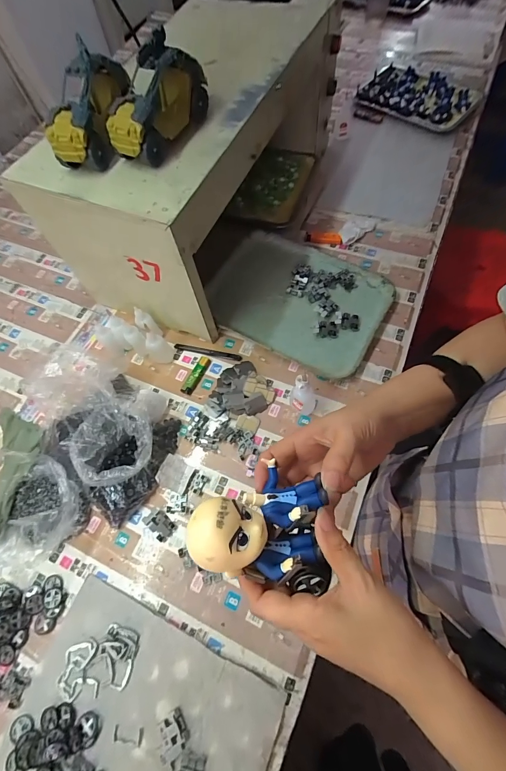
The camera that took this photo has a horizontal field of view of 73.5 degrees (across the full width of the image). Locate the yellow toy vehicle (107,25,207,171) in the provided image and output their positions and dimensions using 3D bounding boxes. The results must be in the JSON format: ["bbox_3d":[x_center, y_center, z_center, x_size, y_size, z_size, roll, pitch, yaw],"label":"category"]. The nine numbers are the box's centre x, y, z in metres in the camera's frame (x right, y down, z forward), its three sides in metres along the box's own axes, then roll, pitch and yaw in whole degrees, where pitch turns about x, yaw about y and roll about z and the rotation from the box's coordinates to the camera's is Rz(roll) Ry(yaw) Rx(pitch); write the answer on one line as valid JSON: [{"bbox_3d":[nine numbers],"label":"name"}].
[{"bbox_3d":[-0.125,-0.386,0.450,0.071,0.088,0.170,20,68,12],"label":"yellow toy vehicle"}]

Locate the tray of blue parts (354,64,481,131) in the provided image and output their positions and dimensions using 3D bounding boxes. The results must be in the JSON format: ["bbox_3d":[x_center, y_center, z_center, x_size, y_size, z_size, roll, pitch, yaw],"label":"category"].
[{"bbox_3d":[0.452,-0.802,0.934,0.215,0.025,0.300,-41,69,-16],"label":"tray of blue parts"}]

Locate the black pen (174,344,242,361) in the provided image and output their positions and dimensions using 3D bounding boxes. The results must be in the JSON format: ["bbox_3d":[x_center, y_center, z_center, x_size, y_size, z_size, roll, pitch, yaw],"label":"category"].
[{"bbox_3d":[-0.089,-0.066,0.654,0.133,0.010,0.011,13,65,9],"label":"black pen"}]

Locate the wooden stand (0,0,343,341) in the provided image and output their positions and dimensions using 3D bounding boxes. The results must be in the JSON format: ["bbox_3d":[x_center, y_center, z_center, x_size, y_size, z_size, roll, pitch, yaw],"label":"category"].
[{"bbox_3d":[-0.100,-0.461,0.681,0.314,0.293,0.638,22,67,13],"label":"wooden stand"}]

